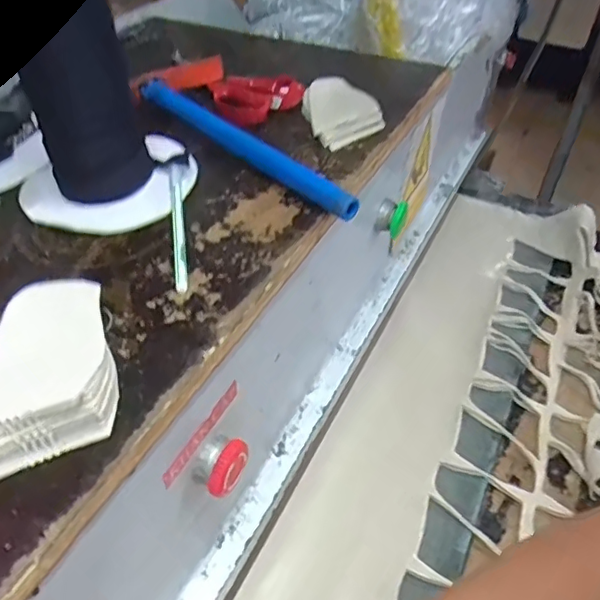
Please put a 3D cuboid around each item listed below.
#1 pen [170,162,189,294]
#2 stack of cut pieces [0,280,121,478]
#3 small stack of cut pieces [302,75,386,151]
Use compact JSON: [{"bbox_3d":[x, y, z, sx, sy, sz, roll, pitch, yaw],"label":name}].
[{"bbox_3d":[-0.087,-0.057,0.413,0.012,0.011,0.146,-7,42,-5],"label":"pen"},{"bbox_3d":[-0.138,0.036,0.300,0.075,0.033,0.096,-14,43,-12],"label":"stack of cut pieces"},{"bbox_3d":[0.037,-0.180,0.540,0.064,0.014,0.110,-10,43,-8],"label":"small stack of cut pieces"}]

